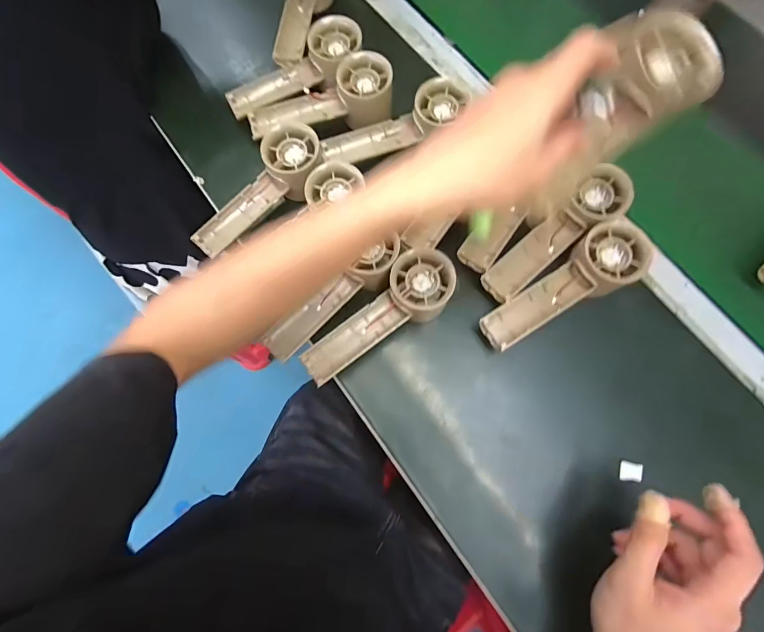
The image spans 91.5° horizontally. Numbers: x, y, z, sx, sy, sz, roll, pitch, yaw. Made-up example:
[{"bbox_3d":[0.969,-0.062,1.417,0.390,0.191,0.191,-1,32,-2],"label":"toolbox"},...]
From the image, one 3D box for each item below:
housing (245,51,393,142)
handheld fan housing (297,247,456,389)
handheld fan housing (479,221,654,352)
[{"bbox_3d":[-0.064,-0.221,0.394,0.156,0.047,0.057,-16,77,-2],"label":"housing"},{"bbox_3d":[-0.003,0.003,0.339,0.157,0.029,0.059,-38,78,8],"label":"handheld fan housing"},{"bbox_3d":[0.165,-0.024,0.333,0.156,0.030,0.054,-35,78,-6],"label":"handheld fan housing"}]

